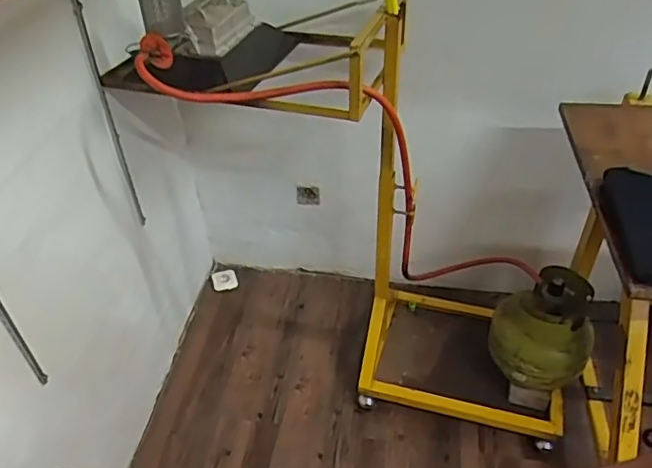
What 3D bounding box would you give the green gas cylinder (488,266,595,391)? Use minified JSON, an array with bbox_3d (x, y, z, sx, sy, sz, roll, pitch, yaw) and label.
[{"bbox_3d":[0.569,0.233,1.523,0.243,0.304,0.250,19,44,24],"label":"green gas cylinder"}]

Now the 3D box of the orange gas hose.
[{"bbox_3d":[0.153,-0.083,1.430,0.300,1.231,0.395,-47,45,9],"label":"orange gas hose"}]

